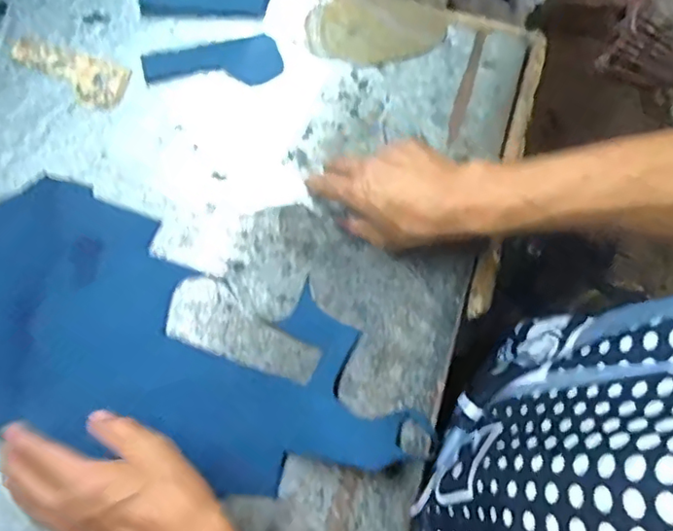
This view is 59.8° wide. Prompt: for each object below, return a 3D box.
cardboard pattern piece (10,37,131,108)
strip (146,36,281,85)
[{"bbox_3d":[-0.274,-0.197,0.595,0.131,0.005,0.051,20,70,9],"label":"cardboard pattern piece"},{"bbox_3d":[-0.125,-0.206,0.598,0.136,0.006,0.051,-13,68,-7],"label":"strip"}]

